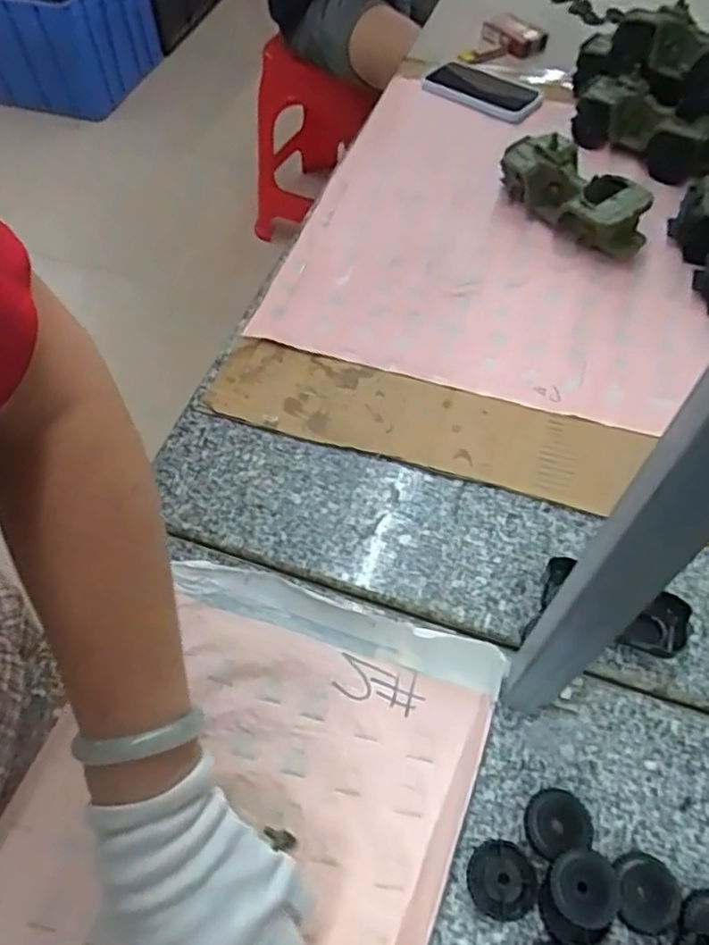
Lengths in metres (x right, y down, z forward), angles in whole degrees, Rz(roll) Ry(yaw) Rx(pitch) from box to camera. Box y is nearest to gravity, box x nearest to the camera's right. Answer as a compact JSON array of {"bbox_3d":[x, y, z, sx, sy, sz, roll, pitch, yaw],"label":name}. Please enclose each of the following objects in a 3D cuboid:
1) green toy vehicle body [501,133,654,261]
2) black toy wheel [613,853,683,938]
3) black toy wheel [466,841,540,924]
[{"bbox_3d":[0.249,-0.312,0.750,0.068,0.071,0.184,-30,62,-18],"label":"green toy vehicle body"},{"bbox_3d":[0.185,0.268,0.420,0.039,0.019,0.043,14,58,9],"label":"black toy wheel"},{"bbox_3d":[0.096,0.264,0.427,0.045,0.012,0.043,0,57,0],"label":"black toy wheel"}]

